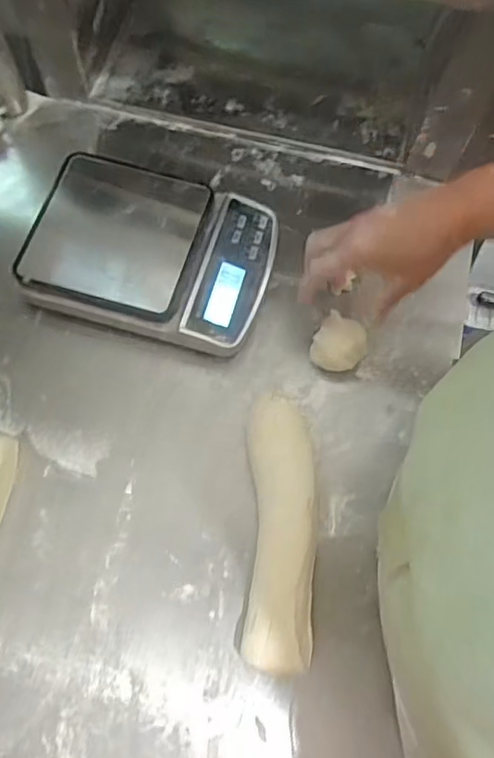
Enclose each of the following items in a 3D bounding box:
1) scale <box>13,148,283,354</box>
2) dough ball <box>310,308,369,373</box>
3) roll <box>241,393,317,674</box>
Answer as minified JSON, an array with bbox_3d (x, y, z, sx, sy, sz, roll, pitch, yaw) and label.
[{"bbox_3d":[-0.085,-0.118,0.528,0.210,0.046,0.157,14,71,3],"label":"scale"},{"bbox_3d":[0.083,-0.031,0.507,0.046,0.037,0.047,1,69,-2],"label":"dough ball"},{"bbox_3d":[0.028,0.115,0.451,0.056,0.032,0.212,2,69,-1],"label":"roll"}]

